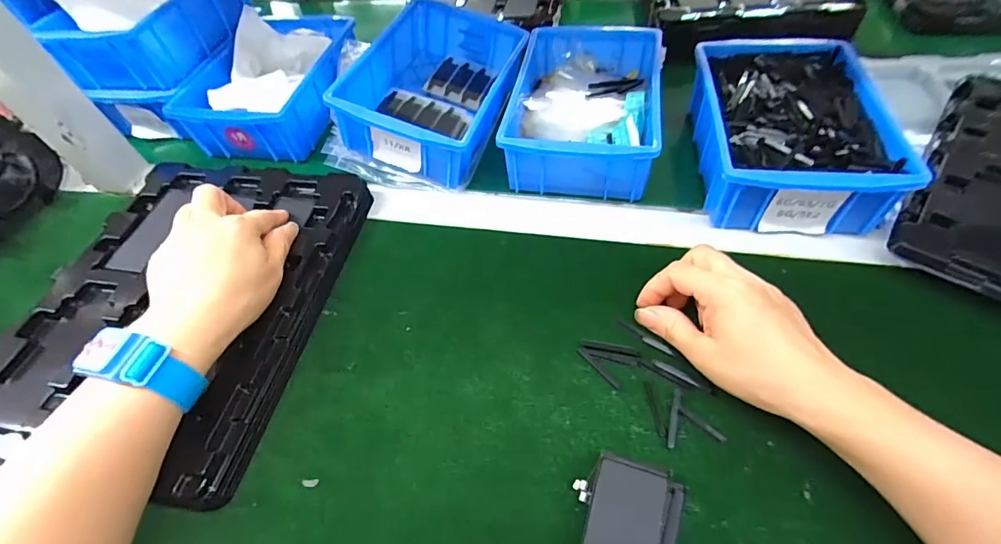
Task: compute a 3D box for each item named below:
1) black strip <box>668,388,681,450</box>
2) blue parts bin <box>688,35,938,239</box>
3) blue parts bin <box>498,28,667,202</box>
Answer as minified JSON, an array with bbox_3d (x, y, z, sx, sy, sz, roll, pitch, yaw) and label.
[{"bbox_3d":[0.111,0.092,0.289,0.005,0.006,0.038,14,57,15],"label":"black strip"},{"bbox_3d":[0.253,-0.133,0.413,0.153,0.062,0.206,3,55,8],"label":"blue parts bin"},{"bbox_3d":[0.087,-0.173,0.459,0.129,0.057,0.215,8,56,11],"label":"blue parts bin"}]

